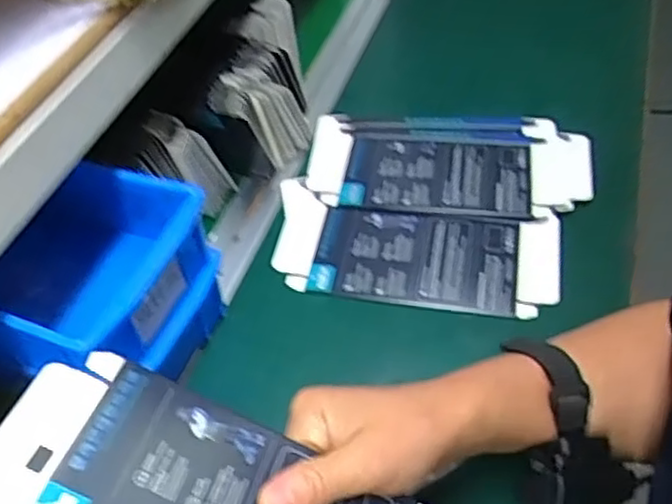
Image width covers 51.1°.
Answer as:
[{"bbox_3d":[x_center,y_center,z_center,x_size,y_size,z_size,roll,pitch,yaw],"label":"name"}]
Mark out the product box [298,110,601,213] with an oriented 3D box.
[{"bbox_3d":[0.102,-0.081,0.634,0.248,0.010,0.120,3,48,8],"label":"product box"}]

